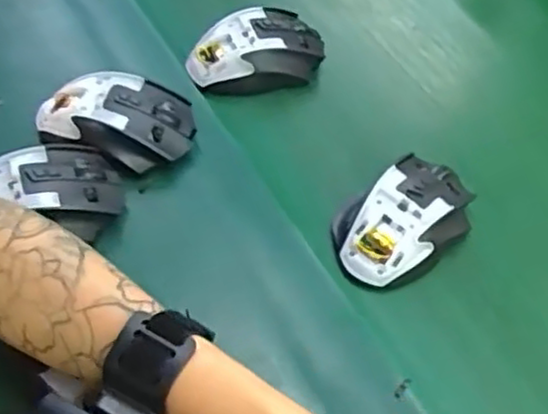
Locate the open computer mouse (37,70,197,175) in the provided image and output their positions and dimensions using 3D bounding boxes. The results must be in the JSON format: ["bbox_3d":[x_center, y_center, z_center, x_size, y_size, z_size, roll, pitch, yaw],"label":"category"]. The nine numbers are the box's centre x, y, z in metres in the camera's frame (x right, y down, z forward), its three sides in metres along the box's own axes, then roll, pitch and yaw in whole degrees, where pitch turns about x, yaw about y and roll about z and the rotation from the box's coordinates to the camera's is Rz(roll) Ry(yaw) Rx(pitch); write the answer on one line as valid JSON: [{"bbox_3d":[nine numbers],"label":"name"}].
[{"bbox_3d":[-0.119,-0.065,0.533,0.117,0.041,0.072,14,54,6],"label":"open computer mouse"}]

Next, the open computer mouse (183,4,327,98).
[{"bbox_3d":[-0.014,-0.127,0.603,0.117,0.044,0.070,-22,58,-19],"label":"open computer mouse"}]

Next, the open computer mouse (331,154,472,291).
[{"bbox_3d":[0.093,0.015,0.513,0.107,0.054,0.071,-31,61,-24],"label":"open computer mouse"}]

